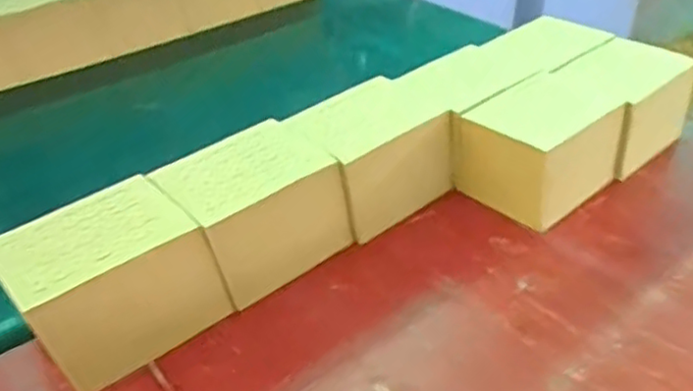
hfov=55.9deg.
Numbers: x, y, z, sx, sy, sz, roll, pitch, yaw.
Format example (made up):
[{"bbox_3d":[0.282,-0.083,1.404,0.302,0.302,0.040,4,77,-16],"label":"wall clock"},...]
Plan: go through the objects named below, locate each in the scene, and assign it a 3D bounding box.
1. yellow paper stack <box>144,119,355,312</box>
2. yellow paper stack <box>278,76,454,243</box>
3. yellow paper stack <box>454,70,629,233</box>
[{"bbox_3d":[-0.098,0.019,0.702,0.167,0.123,0.127,-30,43,-31],"label":"yellow paper stack"},{"bbox_3d":[0.034,-0.050,0.780,0.192,0.133,0.118,-28,42,-29],"label":"yellow paper stack"},{"bbox_3d":[0.233,-0.057,0.787,0.187,0.107,0.122,-30,43,-30],"label":"yellow paper stack"}]

